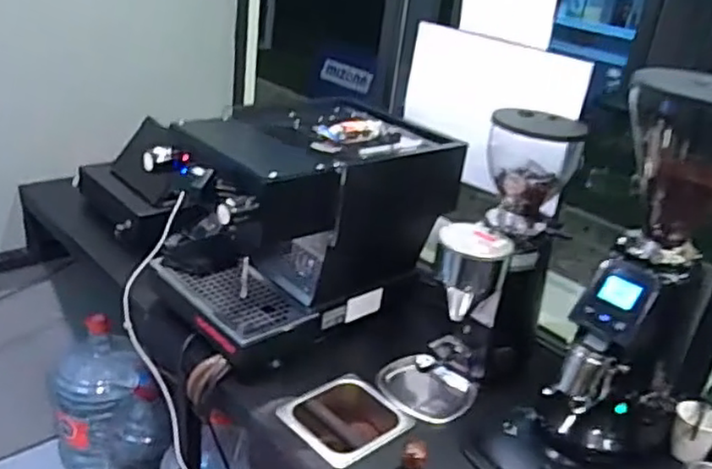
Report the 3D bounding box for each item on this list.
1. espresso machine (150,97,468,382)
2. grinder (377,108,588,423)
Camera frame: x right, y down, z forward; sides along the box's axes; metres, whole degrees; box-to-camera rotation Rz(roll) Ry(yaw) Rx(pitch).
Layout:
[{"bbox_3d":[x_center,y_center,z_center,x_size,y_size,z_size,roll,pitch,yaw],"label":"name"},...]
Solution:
[{"bbox_3d":[-0.113,-0.033,1.295,0.489,0.350,0.383,-16,34,-39],"label":"espresso machine"},{"bbox_3d":[0.205,0.070,1.121,0.207,0.514,0.292,19,28,23],"label":"grinder"}]

